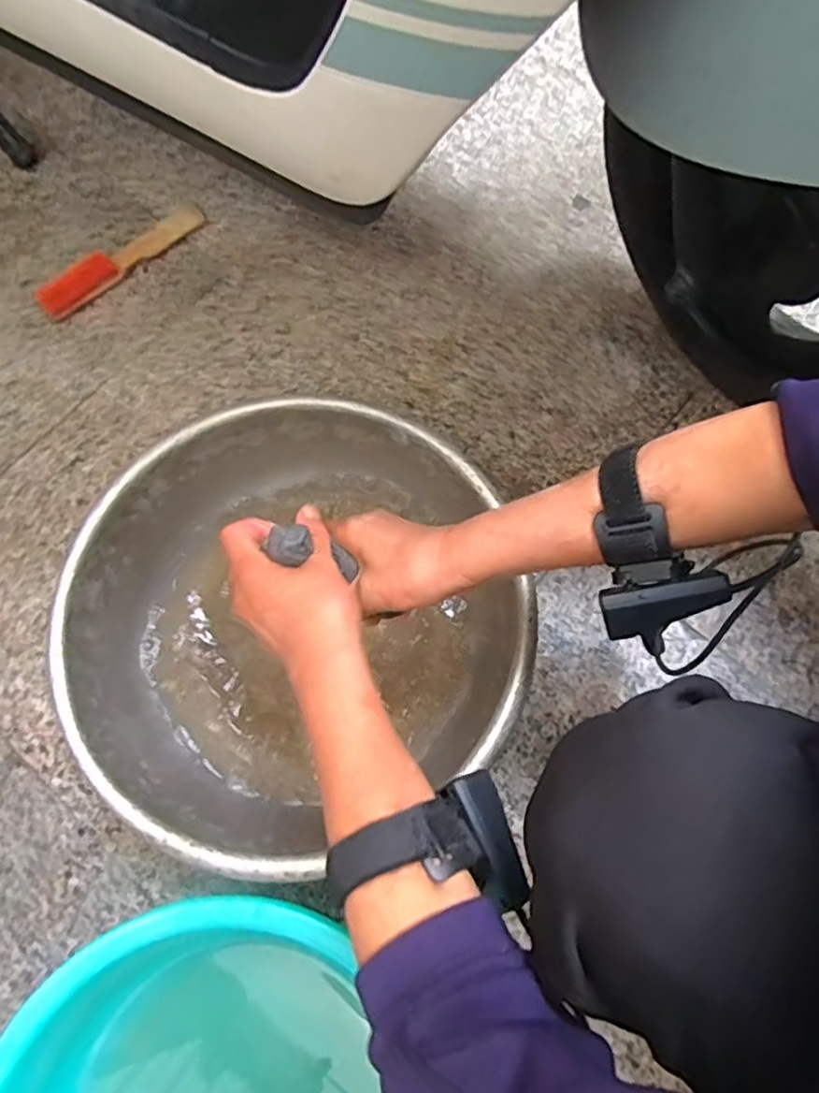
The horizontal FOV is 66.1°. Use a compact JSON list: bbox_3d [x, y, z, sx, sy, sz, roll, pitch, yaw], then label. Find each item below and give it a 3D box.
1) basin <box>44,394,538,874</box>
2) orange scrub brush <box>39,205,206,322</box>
[{"bbox_3d":[-0.098,0.063,0.547,0.351,0.134,0.332,0,73,1],"label":"basin"},{"bbox_3d":[-0.331,-0.335,0.726,0.209,0.031,0.035,-42,77,-11],"label":"orange scrub brush"}]

